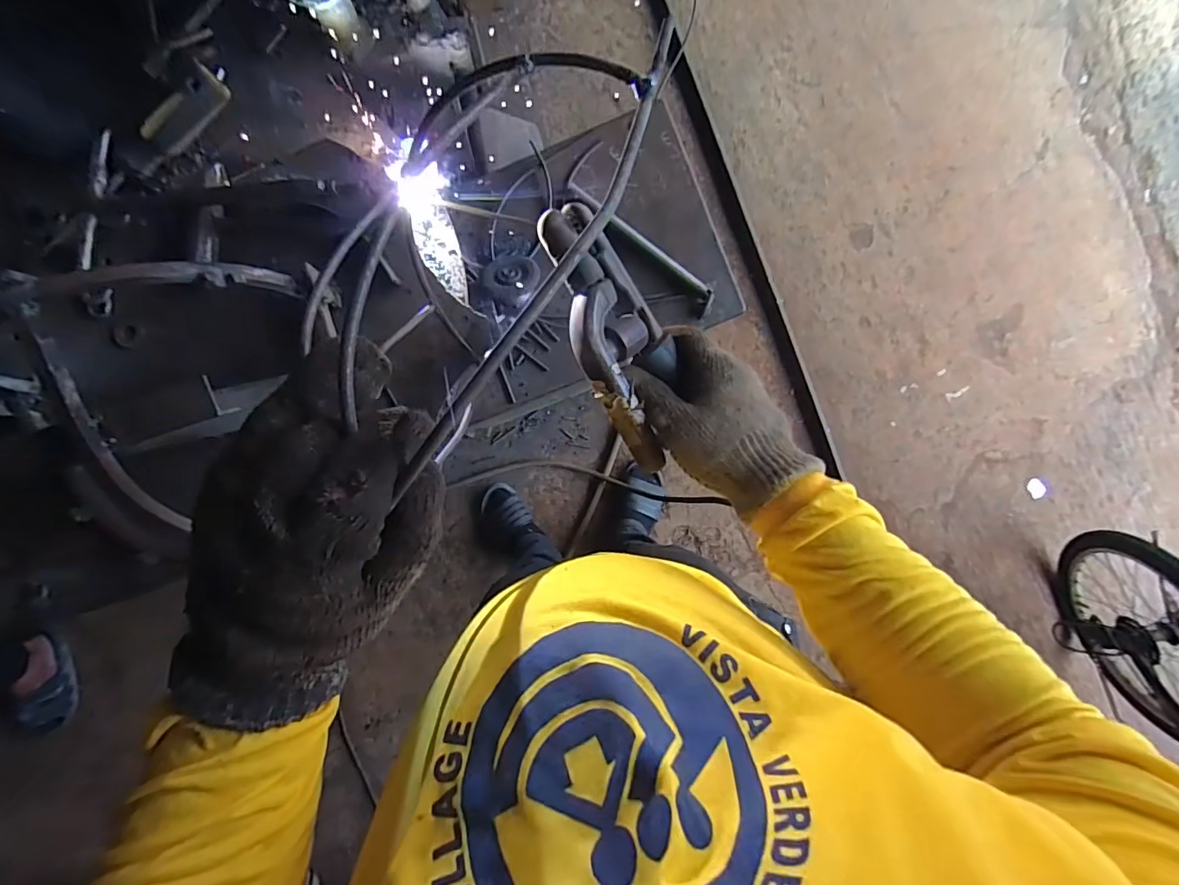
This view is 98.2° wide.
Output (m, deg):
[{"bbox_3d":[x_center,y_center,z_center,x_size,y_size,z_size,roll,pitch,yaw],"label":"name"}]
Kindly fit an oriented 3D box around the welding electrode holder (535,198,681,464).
[{"bbox_3d":[0.020,-0.070,0.352,0.059,0.029,0.184,-17,98,-2],"label":"welding electrode holder"}]

